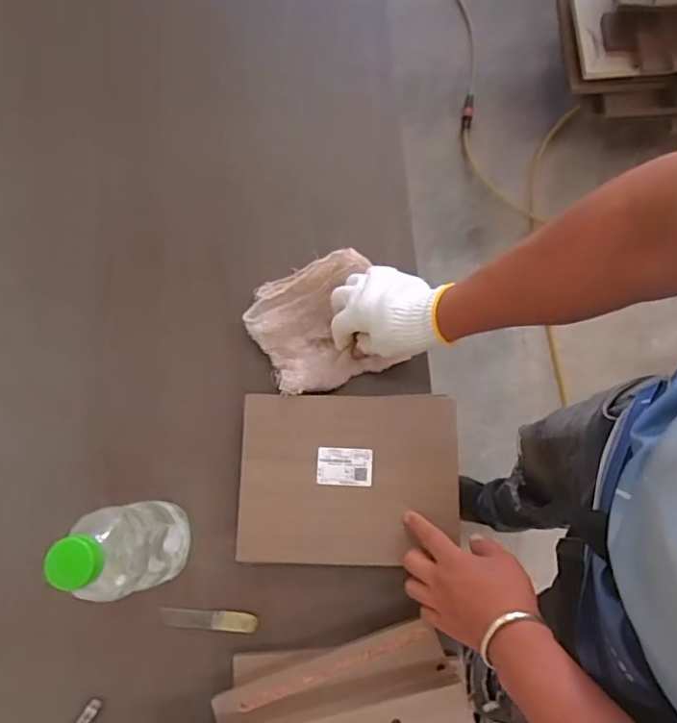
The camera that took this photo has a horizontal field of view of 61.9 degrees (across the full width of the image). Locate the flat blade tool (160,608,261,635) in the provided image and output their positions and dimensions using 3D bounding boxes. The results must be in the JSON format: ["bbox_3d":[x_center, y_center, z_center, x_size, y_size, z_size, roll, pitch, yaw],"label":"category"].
[{"bbox_3d":[-0.142,0.283,0.618,0.105,0.007,0.021,4,77,2],"label":"flat blade tool"}]

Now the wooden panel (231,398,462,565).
[{"bbox_3d":[0.012,0.124,0.613,0.231,0.009,0.179,1,77,1],"label":"wooden panel"}]

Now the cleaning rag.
[{"bbox_3d":[-0.023,-0.043,0.667,0.150,0.033,0.150,-22,78,-4],"label":"cleaning rag"}]

